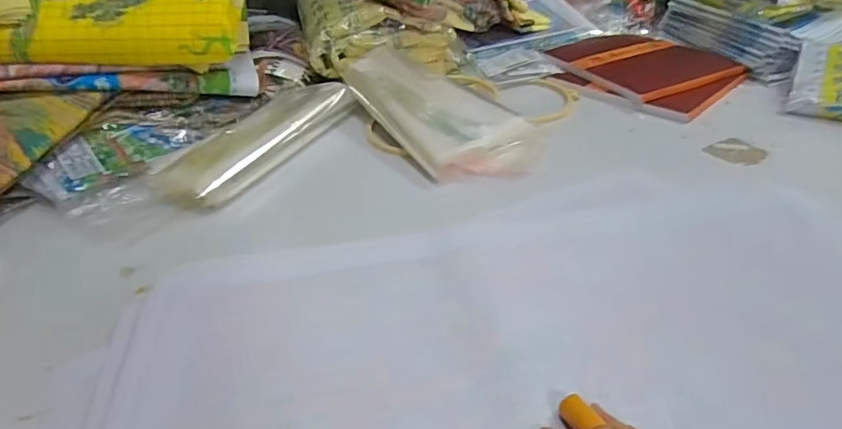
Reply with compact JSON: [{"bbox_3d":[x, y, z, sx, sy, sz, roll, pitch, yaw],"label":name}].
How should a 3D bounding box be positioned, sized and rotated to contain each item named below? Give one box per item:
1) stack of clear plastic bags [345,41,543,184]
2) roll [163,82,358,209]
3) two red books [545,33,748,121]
[{"bbox_3d":[0.018,-0.172,0.915,0.188,0.035,0.384,-31,53,-24],"label":"stack of clear plastic bags"},{"bbox_3d":[-0.260,-0.124,0.908,0.149,0.052,0.343,13,37,24],"label":"roll"},{"bbox_3d":[0.423,-0.284,1.060,0.277,0.043,0.325,-29,41,-33],"label":"two red books"}]

